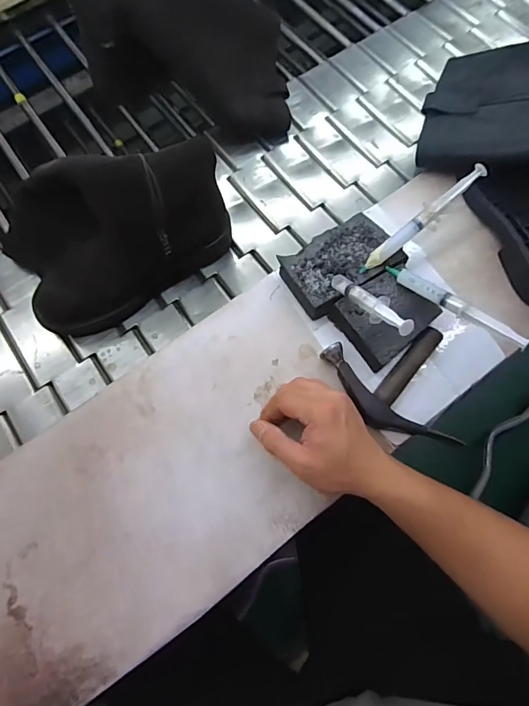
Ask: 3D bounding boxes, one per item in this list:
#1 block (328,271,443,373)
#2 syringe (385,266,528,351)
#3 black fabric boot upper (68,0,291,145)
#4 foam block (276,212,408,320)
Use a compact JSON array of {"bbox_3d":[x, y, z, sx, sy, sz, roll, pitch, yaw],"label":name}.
[{"bbox_3d":[0.139,-0.042,0.500,0.093,0.040,0.085,-35,75,-10],"label":"block"},{"bbox_3d":[0.192,-0.056,0.465,0.015,0.014,0.148,-44,60,-12],"label":"syringe"},{"bbox_3d":[-0.113,-0.425,0.619,0.287,0.193,0.117,-2,69,1],"label":"black fabric boot upper"},{"bbox_3d":[0.090,-0.104,0.522,0.127,0.037,0.080,-34,75,-10],"label":"foam block"}]

